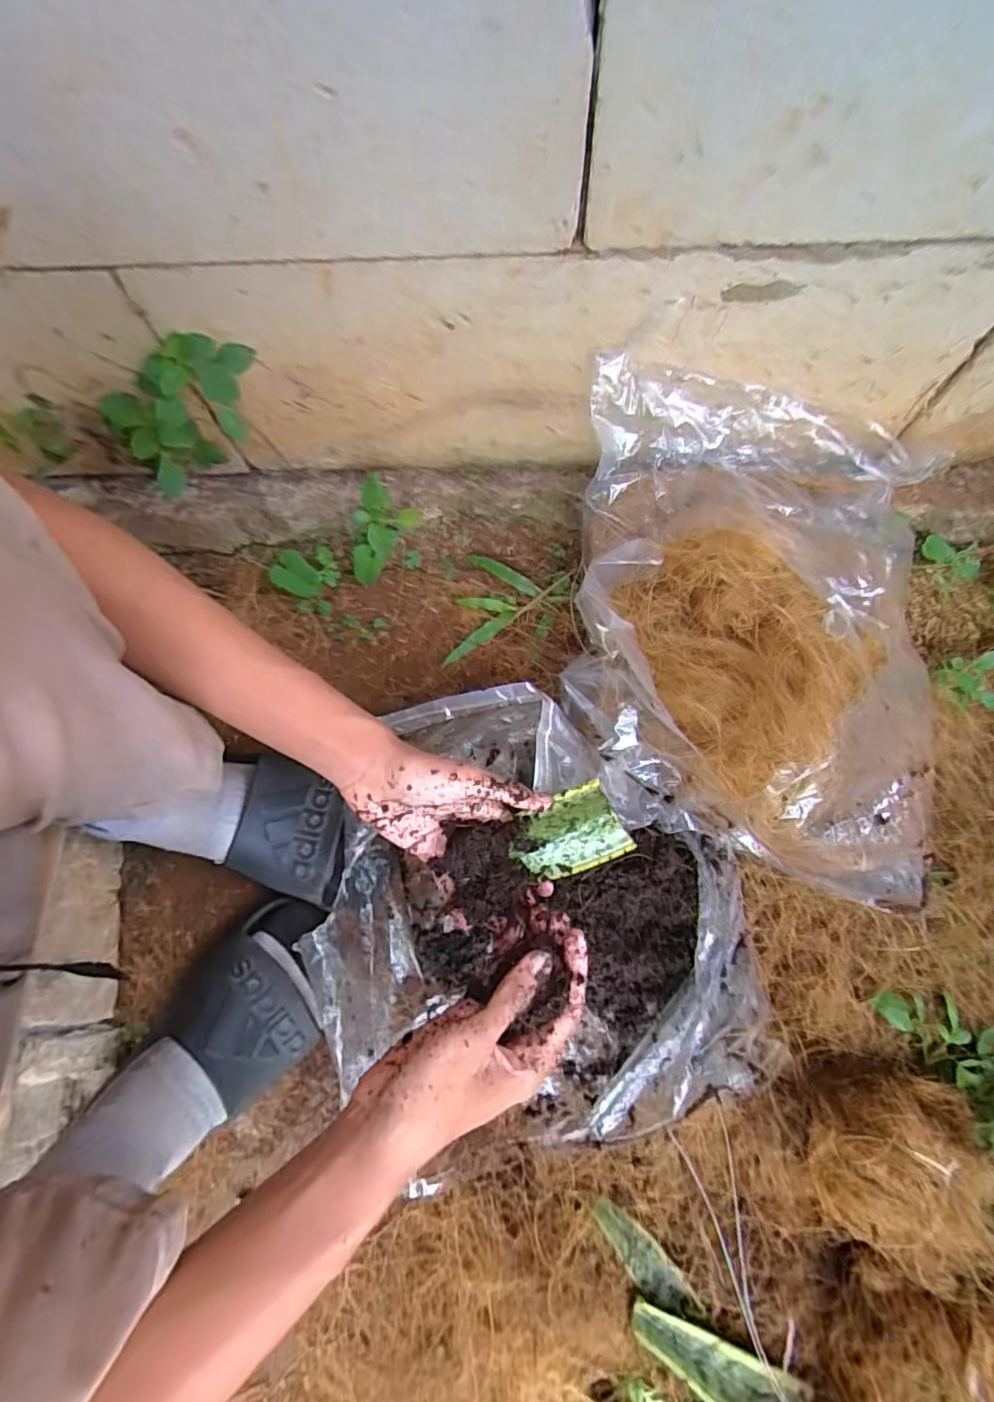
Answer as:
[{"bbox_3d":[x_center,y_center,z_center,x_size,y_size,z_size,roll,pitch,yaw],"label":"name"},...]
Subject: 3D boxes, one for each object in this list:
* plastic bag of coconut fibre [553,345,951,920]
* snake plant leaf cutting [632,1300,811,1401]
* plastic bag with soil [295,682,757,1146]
[{"bbox_3d":[0.209,-0.047,0.430,0.288,0.143,0.383,1,76,3],"label":"plastic bag of coconut fibre"},{"bbox_3d":[0.149,0.457,0.373,0.120,0.018,0.042,27,79,9],"label":"snake plant leaf cutting"},{"bbox_3d":[0.037,0.158,0.442,0.355,0.105,0.319,18,78,6],"label":"plastic bag with soil"}]

